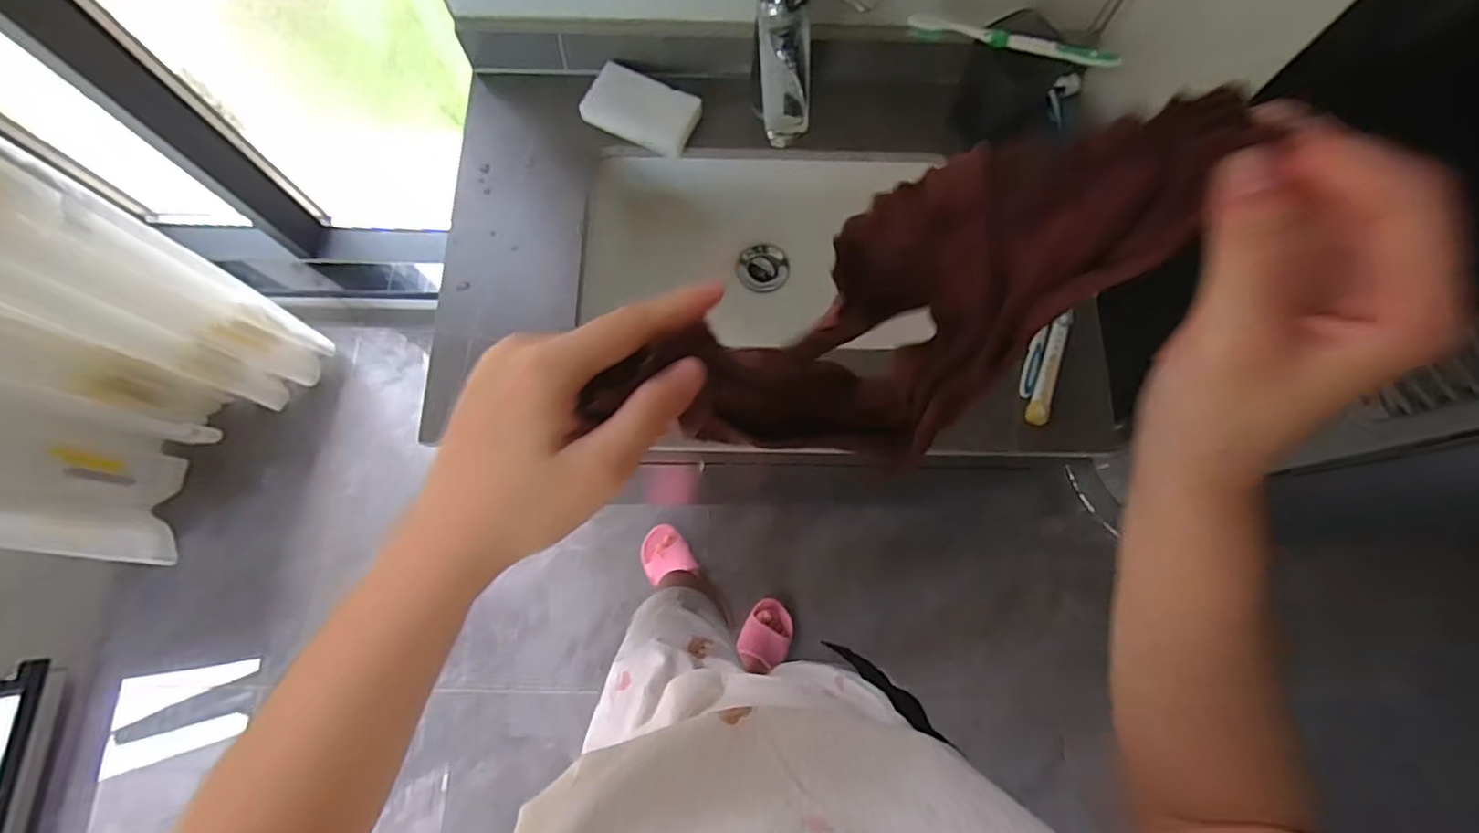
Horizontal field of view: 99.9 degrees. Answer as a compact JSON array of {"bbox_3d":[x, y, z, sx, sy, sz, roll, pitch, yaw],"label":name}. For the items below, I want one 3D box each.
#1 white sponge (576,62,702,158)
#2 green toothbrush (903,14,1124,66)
[{"bbox_3d":[-0.093,-0.292,0.592,0.101,0.022,0.060,28,76,6],"label":"white sponge"},{"bbox_3d":[0.228,-0.312,0.521,0.173,0.015,0.011,13,75,2],"label":"green toothbrush"}]

